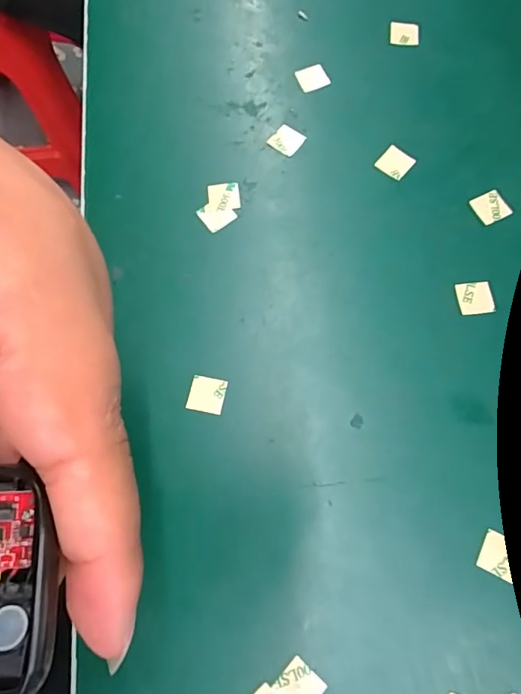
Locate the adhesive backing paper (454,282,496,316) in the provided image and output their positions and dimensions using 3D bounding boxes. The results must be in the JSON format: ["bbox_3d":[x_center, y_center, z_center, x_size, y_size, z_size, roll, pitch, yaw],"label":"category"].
[{"bbox_3d":[0.099,-0.022,0.221,0.016,0.004,0.015,-6,78,3],"label":"adhesive backing paper"}]

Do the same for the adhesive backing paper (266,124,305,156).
[{"bbox_3d":[0.014,-0.108,0.248,0.015,0.004,0.016,36,77,11],"label":"adhesive backing paper"}]

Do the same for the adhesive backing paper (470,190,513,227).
[{"bbox_3d":[0.113,-0.069,0.233,0.016,0.004,0.016,-24,74,-6],"label":"adhesive backing paper"}]

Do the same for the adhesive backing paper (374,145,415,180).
[{"bbox_3d":[0.068,-0.094,0.243,0.015,0.004,0.015,39,85,8],"label":"adhesive backing paper"}]

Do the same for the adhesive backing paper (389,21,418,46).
[{"bbox_3d":[0.081,-0.176,0.268,0.016,0.005,0.014,3,73,2],"label":"adhesive backing paper"}]

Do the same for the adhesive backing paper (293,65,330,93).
[{"bbox_3d":[0.028,-0.147,0.261,0.016,0.004,0.014,-18,80,0],"label":"adhesive backing paper"}]

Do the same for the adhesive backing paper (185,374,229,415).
[{"bbox_3d":[-0.024,0.021,0.210,0.016,0.004,0.015,12,75,3],"label":"adhesive backing paper"}]

